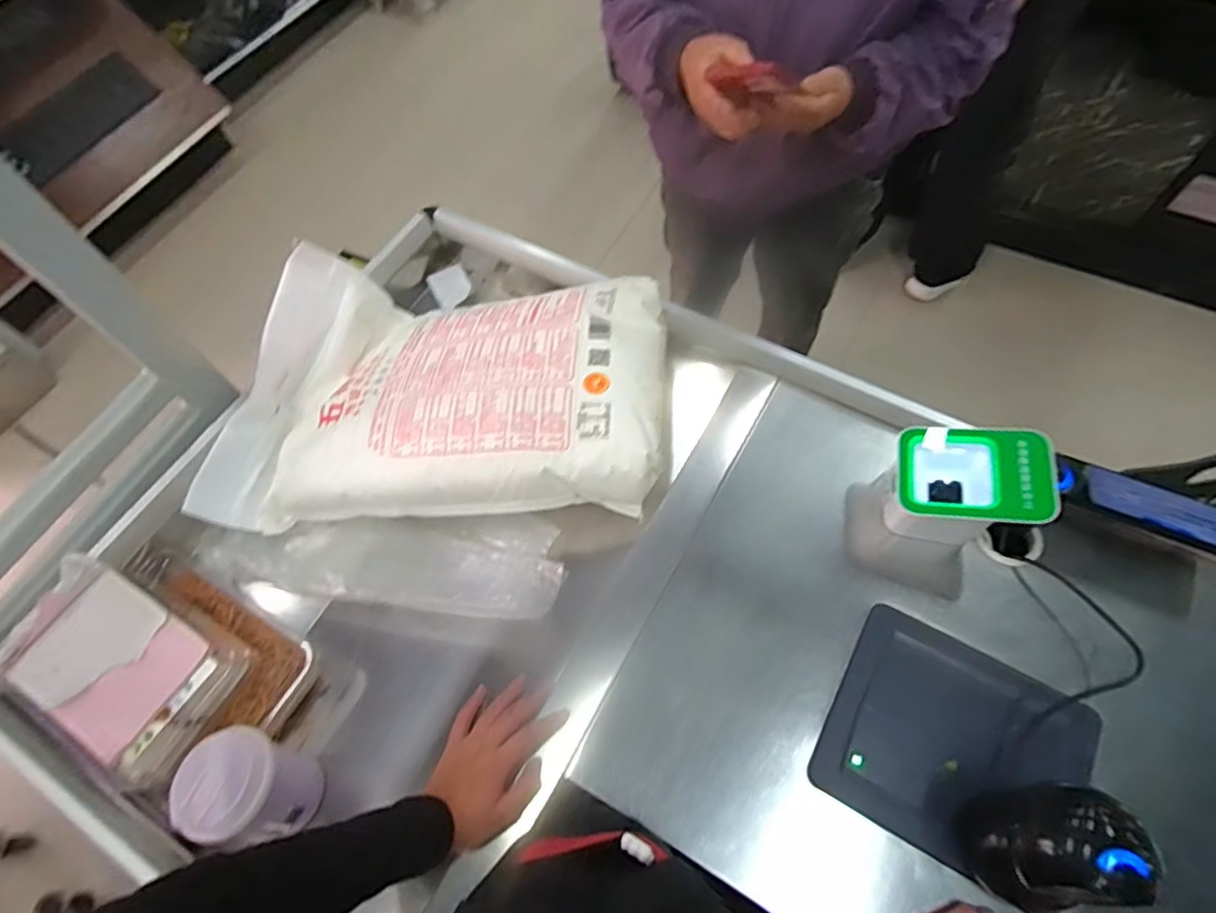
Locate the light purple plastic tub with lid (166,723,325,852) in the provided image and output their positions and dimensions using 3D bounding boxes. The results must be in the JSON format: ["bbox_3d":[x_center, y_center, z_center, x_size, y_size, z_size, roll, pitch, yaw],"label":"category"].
[{"bbox_3d":[-0.337,0.310,0.602,0.092,0.107,0.086,-1,63,3],"label":"light purple plastic tub with lid"}]

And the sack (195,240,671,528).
[{"bbox_3d":[-0.203,-0.076,0.800,0.543,0.119,0.356,5,64,6],"label":"sack"}]

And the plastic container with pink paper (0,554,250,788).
[{"bbox_3d":[-0.516,0.218,0.665,0.230,0.032,0.149,22,66,14],"label":"plastic container with pink paper"}]

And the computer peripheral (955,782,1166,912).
[{"bbox_3d":[0.347,0.315,0.509,0.076,0.159,0.093,7,64,7],"label":"computer peripheral"}]

